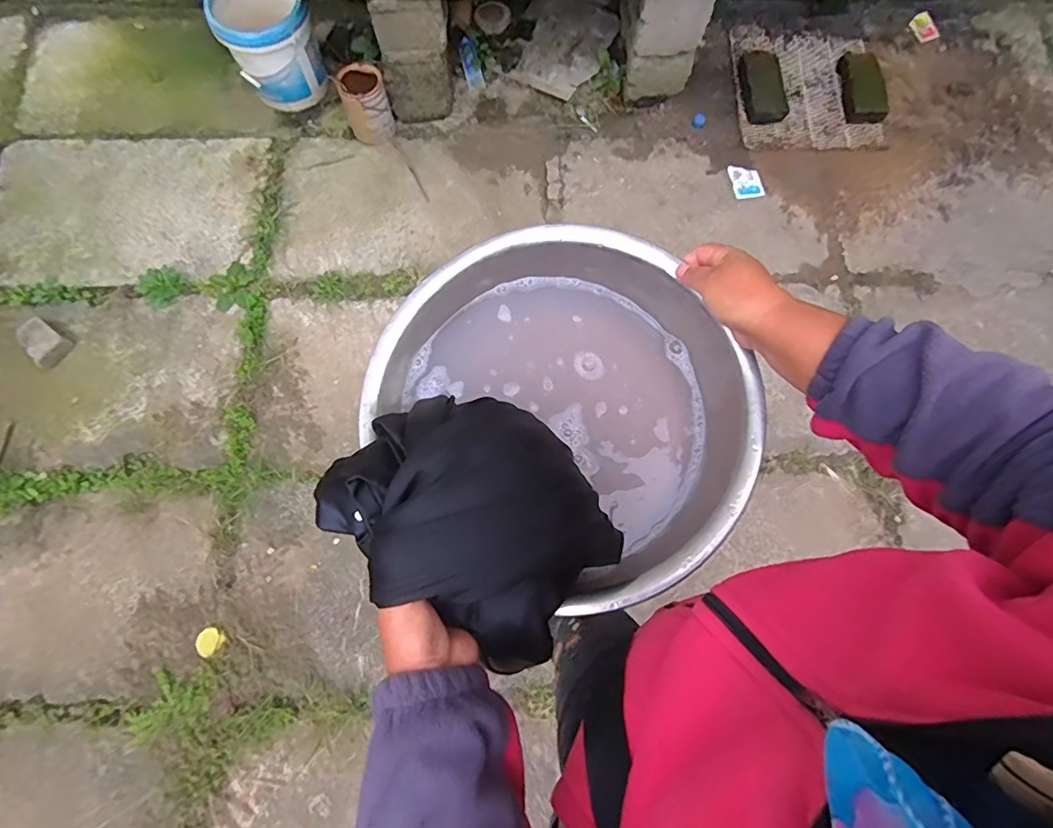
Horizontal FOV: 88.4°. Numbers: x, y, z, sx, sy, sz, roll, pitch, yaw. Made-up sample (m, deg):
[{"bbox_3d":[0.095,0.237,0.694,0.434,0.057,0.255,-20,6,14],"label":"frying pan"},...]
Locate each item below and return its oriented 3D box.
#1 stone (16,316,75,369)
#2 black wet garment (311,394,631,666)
[{"bbox_3d":[-1.295,-0.195,1.436,0.123,0.055,0.100,36,78,8],"label":"stone"},{"bbox_3d":[-0.037,0.074,0.425,0.218,0.104,0.171,39,79,9],"label":"black wet garment"}]

